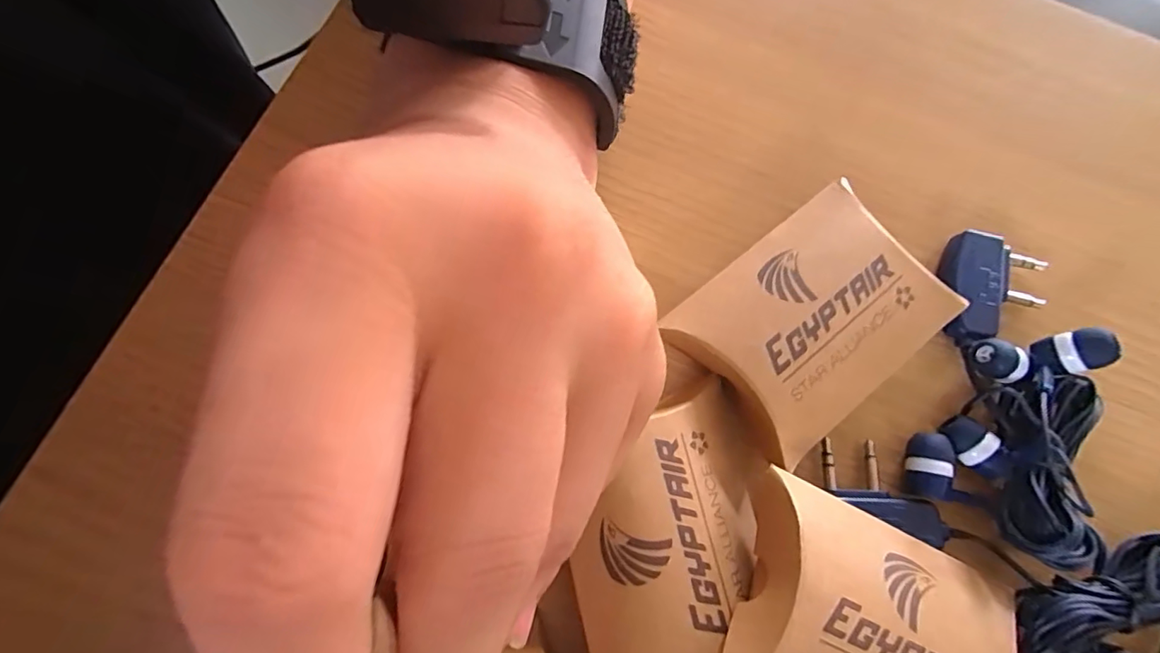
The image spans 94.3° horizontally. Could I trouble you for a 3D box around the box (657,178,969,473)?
[{"bbox_3d":[0.068,-0.002,0.161,0.072,0.020,0.052,-39,81,-10],"label":"box"}]

